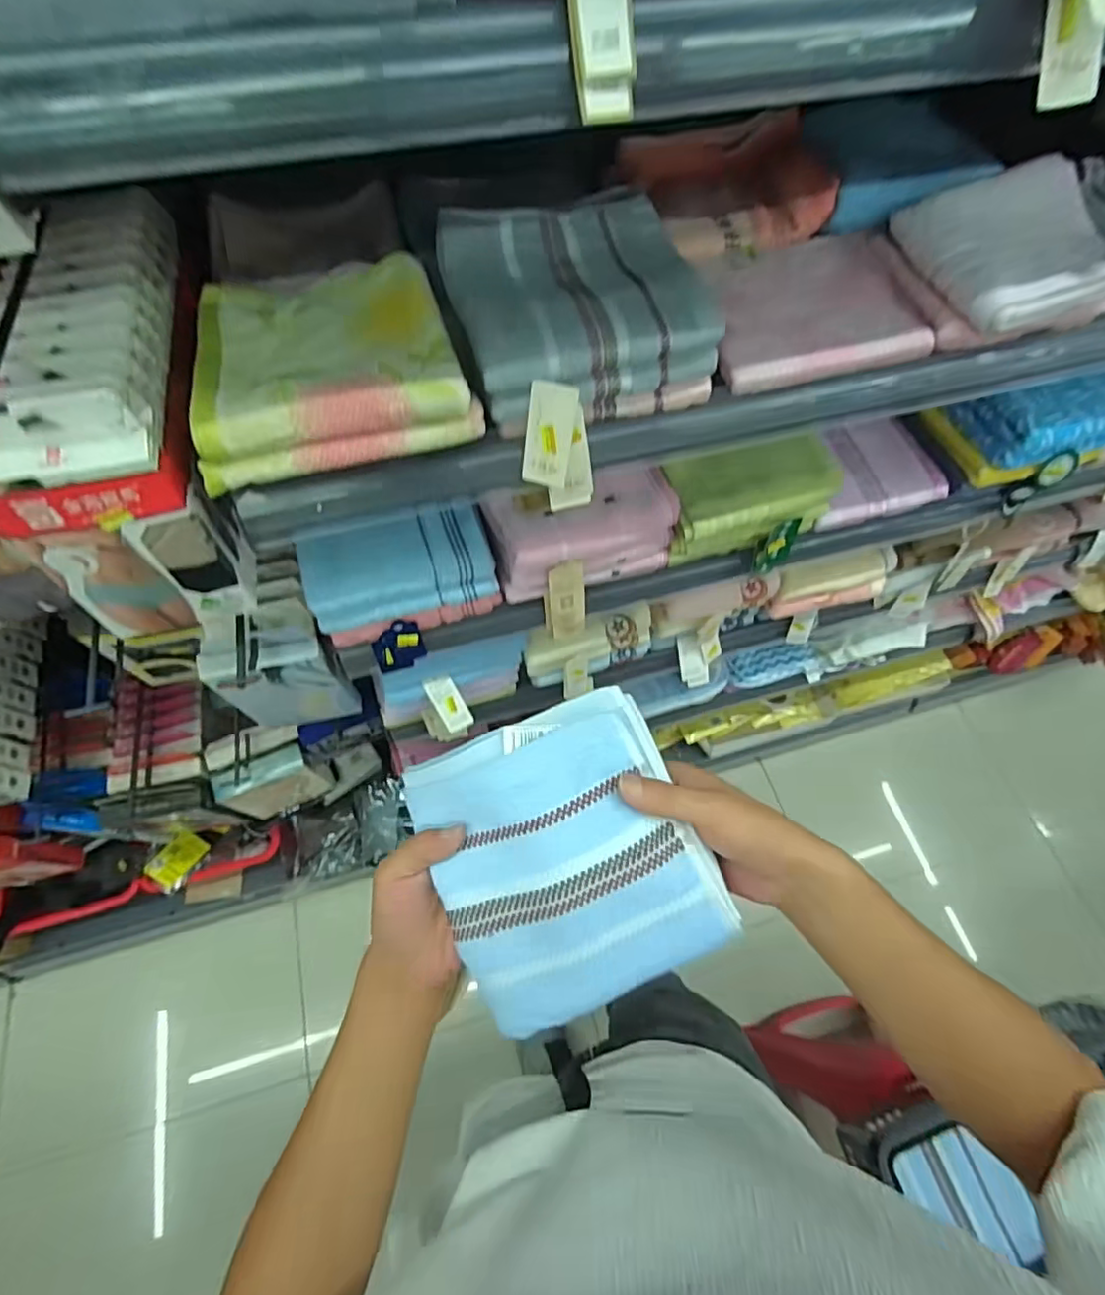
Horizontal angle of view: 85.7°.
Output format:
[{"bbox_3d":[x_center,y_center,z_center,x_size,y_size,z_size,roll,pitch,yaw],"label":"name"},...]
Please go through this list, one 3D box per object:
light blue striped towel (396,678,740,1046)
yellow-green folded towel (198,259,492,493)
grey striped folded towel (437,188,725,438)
[{"bbox_3d":[0.008,0.130,0.365,0.158,0.035,0.174,-25,89,3],"label":"light blue striped towel"},{"bbox_3d":[-0.170,-0.214,0.443,0.185,0.046,0.170,-16,63,-10],"label":"yellow-green folded towel"},{"bbox_3d":[0.019,-0.260,0.471,0.185,0.078,0.157,-19,64,-11],"label":"grey striped folded towel"}]

